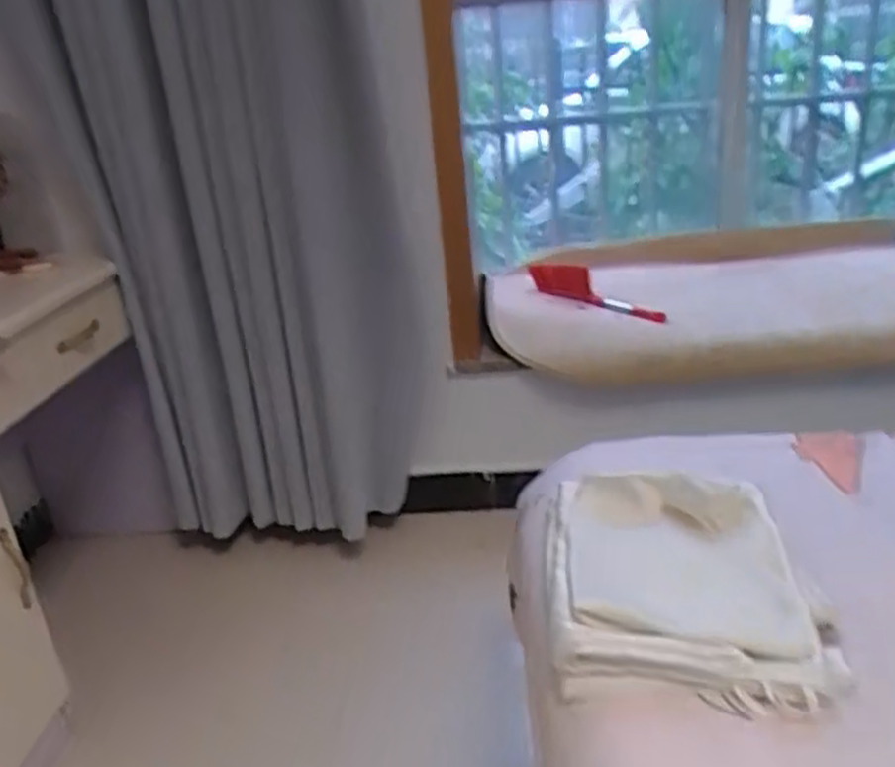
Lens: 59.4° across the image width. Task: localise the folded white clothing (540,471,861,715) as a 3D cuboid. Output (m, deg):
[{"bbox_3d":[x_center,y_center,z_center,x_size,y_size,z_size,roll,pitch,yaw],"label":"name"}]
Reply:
[{"bbox_3d":[0.211,0.180,0.732,0.257,0.087,0.251,-1,23,11],"label":"folded white clothing"}]

